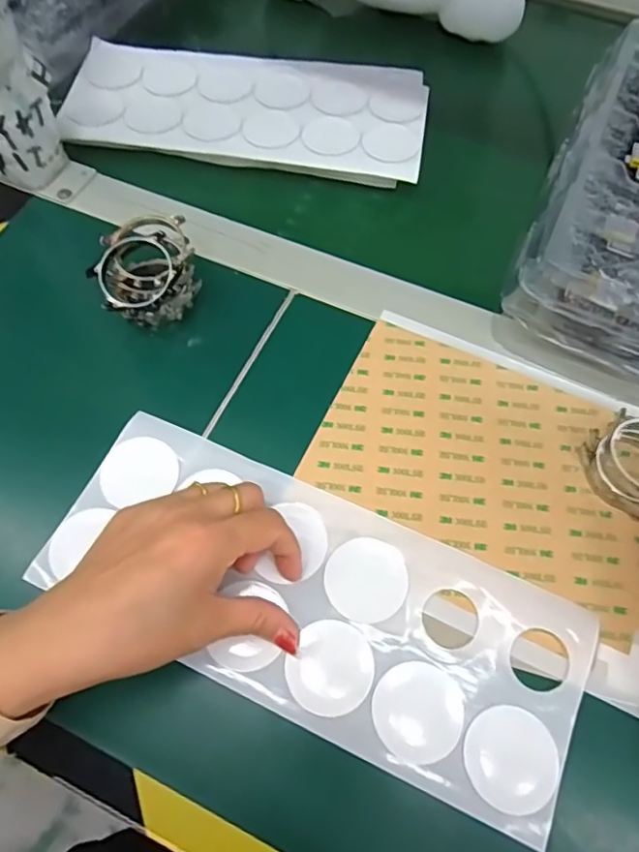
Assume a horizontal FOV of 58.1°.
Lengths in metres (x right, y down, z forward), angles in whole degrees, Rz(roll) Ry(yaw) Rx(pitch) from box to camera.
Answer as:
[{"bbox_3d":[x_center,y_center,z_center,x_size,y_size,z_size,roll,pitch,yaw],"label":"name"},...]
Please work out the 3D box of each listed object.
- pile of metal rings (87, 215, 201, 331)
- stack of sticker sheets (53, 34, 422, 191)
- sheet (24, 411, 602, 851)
[{"bbox_3d":[-0.109,-0.095,0.366,0.058,0.040,0.060,0,64,0],"label":"pile of metal rings"},{"bbox_3d":[-0.059,-0.254,0.459,0.280,0.012,0.123,7,64,3],"label":"stack of sticker sheets"},{"bbox_3d":[-0.006,0.088,0.298,0.275,0.005,0.109,23,67,11],"label":"sheet"}]

